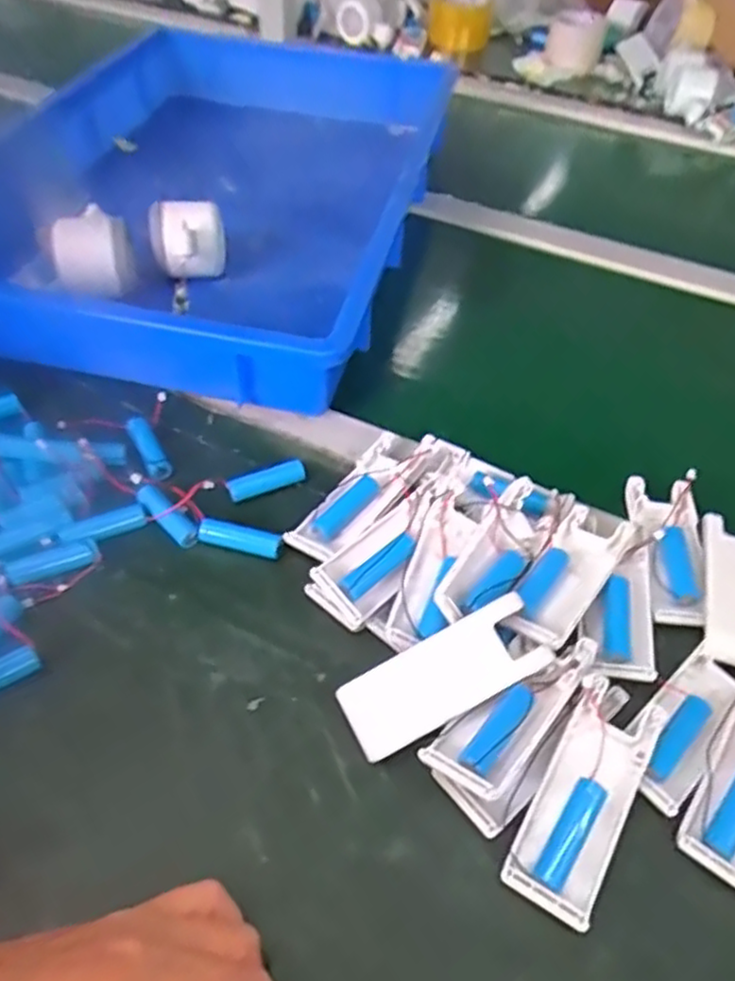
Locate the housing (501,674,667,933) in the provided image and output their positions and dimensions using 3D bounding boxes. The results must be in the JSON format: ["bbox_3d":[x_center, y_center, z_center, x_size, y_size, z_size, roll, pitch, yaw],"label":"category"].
[{"bbox_3d":[0.102,0.141,0.318,0.041,0.019,0.102,27,53,19],"label":"housing"}]

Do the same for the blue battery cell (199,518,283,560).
[{"bbox_3d":[-0.077,0.029,0.415,0.048,0.016,0.014,15,52,-3],"label":"blue battery cell"}]

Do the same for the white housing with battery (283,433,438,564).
[{"bbox_3d":[0.000,0.000,0.438,0.038,0.017,0.117,31,55,22],"label":"white housing with battery"}]

